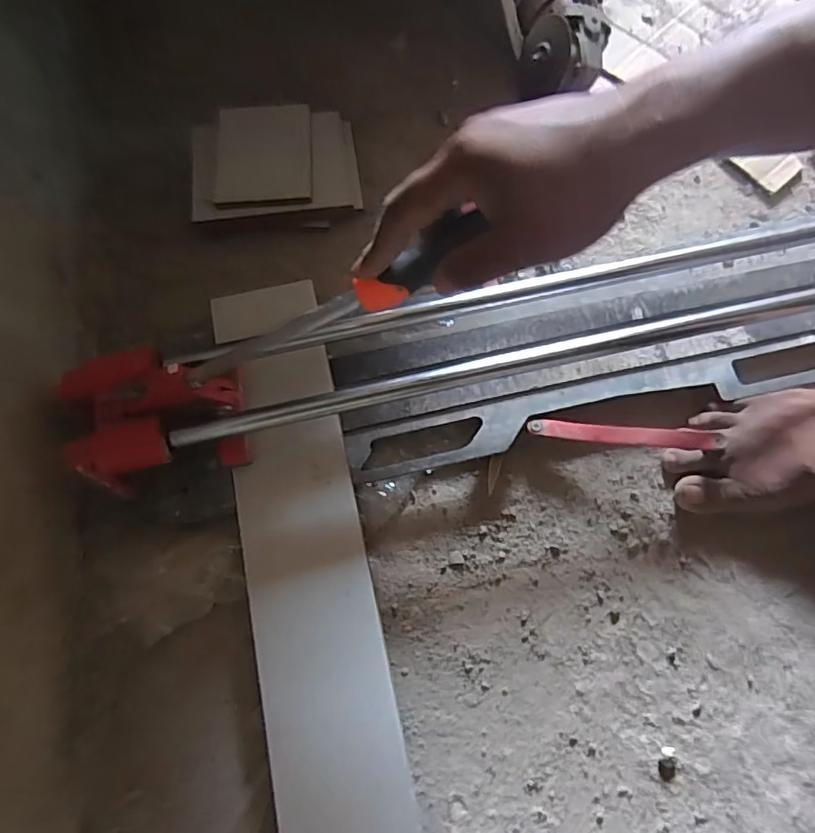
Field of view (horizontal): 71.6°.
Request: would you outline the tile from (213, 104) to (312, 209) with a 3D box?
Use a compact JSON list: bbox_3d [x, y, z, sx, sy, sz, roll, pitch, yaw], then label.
[{"bbox_3d":[-0.127,-0.233,0.496,0.081,0.013,0.103,-5,72,-2],"label":"tile"}]

